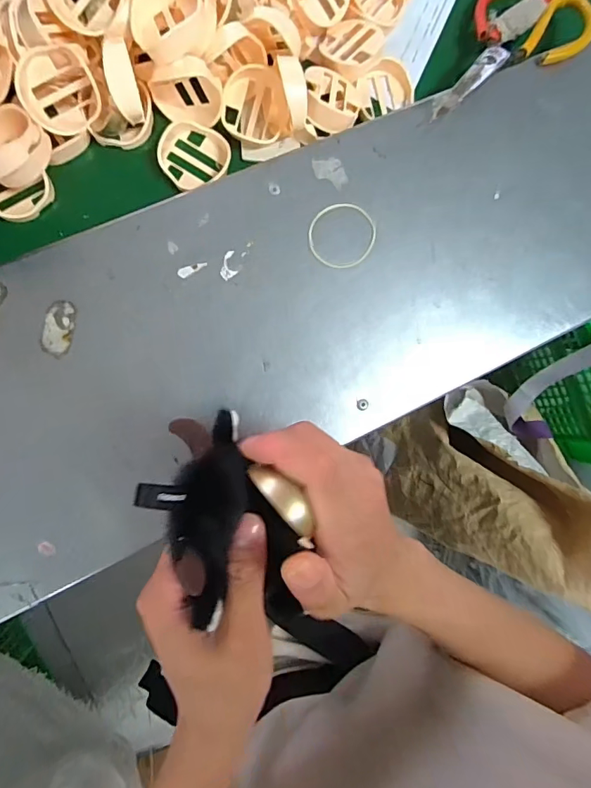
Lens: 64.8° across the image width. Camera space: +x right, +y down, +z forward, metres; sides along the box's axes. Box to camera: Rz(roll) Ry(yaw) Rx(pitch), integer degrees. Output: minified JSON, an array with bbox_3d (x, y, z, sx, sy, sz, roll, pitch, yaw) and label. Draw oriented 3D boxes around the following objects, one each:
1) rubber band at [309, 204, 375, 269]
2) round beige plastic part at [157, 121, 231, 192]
[{"bbox_3d":[0.039,-0.132,0.389,0.053,0.004,0.057,0,88,-9],"label":"rubber band"},{"bbox_3d":[-0.085,-0.199,0.393,0.057,0.016,0.055,0,88,-9],"label":"round beige plastic part"}]

